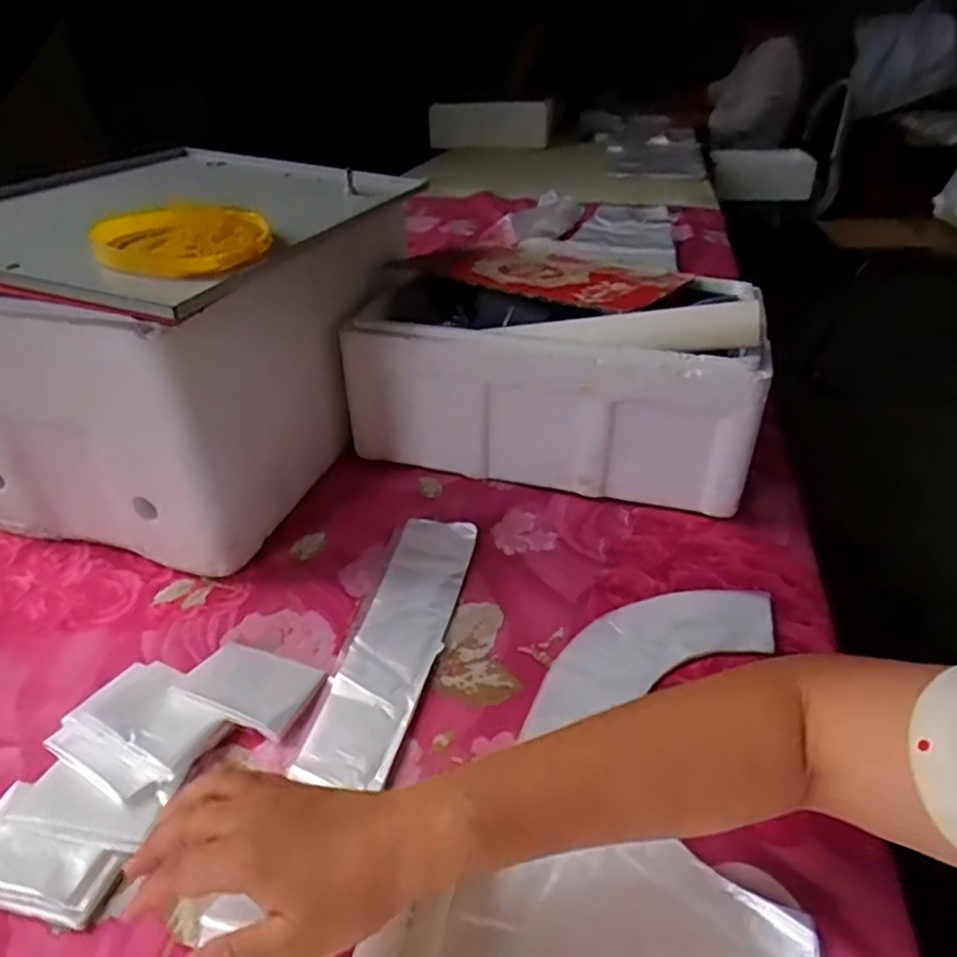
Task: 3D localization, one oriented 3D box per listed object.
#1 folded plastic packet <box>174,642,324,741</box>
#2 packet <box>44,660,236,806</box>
[{"bbox_3d":[-0.163,0.147,0.486,0.086,0.017,0.063,13,37,16],"label":"folded plastic packet"},{"bbox_3d":[-0.225,0.164,0.450,0.095,0.018,0.080,20,40,24],"label":"packet"}]

